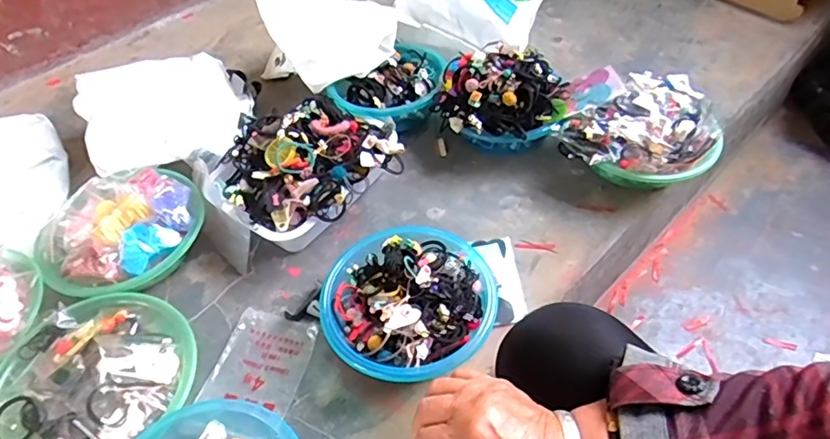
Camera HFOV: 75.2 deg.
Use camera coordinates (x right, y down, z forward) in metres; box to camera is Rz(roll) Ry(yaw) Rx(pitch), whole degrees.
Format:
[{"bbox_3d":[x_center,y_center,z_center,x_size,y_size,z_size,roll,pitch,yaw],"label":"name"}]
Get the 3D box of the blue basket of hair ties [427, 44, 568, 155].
[{"bbox_3d":[0.144,-0.203,0.943,0.216,0.158,0.189,3,50,7],"label":"blue basket of hair ties"}]

